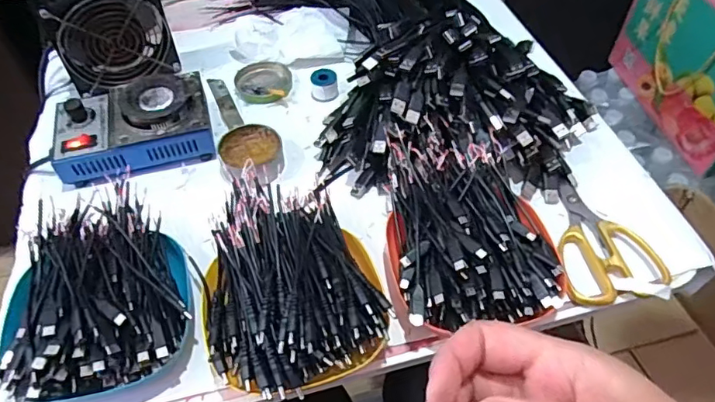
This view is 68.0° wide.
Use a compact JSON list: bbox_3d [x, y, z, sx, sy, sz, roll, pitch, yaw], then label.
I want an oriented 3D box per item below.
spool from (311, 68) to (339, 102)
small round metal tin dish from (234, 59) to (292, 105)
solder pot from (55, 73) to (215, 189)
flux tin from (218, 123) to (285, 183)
[{"bbox_3d":[-0.038,-0.133,0.607,0.030,0.025,0.027,-5,53,-3],"label":"spool"},{"bbox_3d":[-0.112,-0.145,0.628,0.065,0.015,0.071,0,53,1],"label":"small round metal tin dish"},{"bbox_3d":[-0.229,-0.076,0.547,0.151,0.063,0.101,-14,54,-10],"label":"solder pot"},{"bbox_3d":[-0.109,-0.050,0.548,0.064,0.026,0.061,0,53,1],"label":"flux tin"}]

